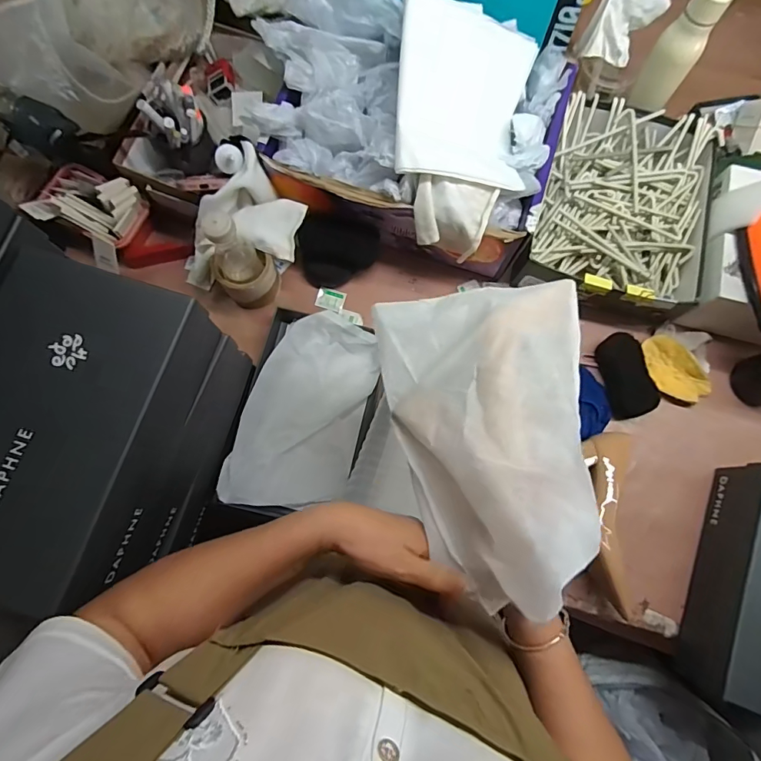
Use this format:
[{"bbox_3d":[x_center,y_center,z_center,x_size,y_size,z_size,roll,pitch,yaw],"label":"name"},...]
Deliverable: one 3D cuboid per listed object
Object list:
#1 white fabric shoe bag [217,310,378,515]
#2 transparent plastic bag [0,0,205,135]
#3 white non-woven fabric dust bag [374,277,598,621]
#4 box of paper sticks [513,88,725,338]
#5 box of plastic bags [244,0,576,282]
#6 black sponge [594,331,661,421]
[{"bbox_3d":[-0.108,0.049,0.664,0.161,0.057,0.286,16,78,2],"label":"white fabric shoe bag"},{"bbox_3d":[-0.406,-0.508,0.608,0.119,0.200,0.337,35,79,6],"label":"transparent plastic bag"},{"bbox_3d":[0.069,0.036,0.408,0.218,0.077,0.305,-1,61,25],"label":"white non-woven fabric dust bag"},{"bbox_3d":[0.382,-0.268,0.718,0.266,0.095,0.333,20,78,3],"label":"box of paper sticks"},{"bbox_3d":[0.035,-0.374,0.657,0.424,0.185,0.320,19,78,3],"label":"box of plastic bags"},{"bbox_3d":[0.381,-0.007,0.699,0.064,0.041,0.130,-8,78,-3],"label":"black sponge"}]

